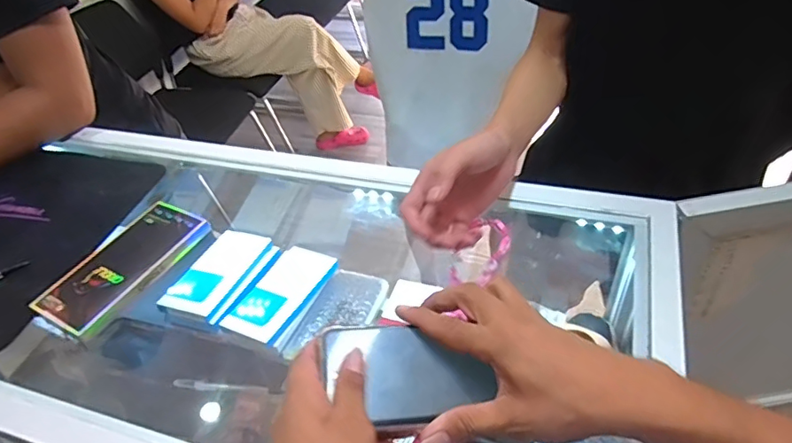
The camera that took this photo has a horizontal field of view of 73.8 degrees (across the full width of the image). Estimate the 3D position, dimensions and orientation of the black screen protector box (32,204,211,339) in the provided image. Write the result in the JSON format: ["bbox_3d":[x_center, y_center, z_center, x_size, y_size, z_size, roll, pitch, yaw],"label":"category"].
[{"bbox_3d":[-0.287,0.049,0.557,0.092,0.017,0.173,23,53,27],"label":"black screen protector box"}]

